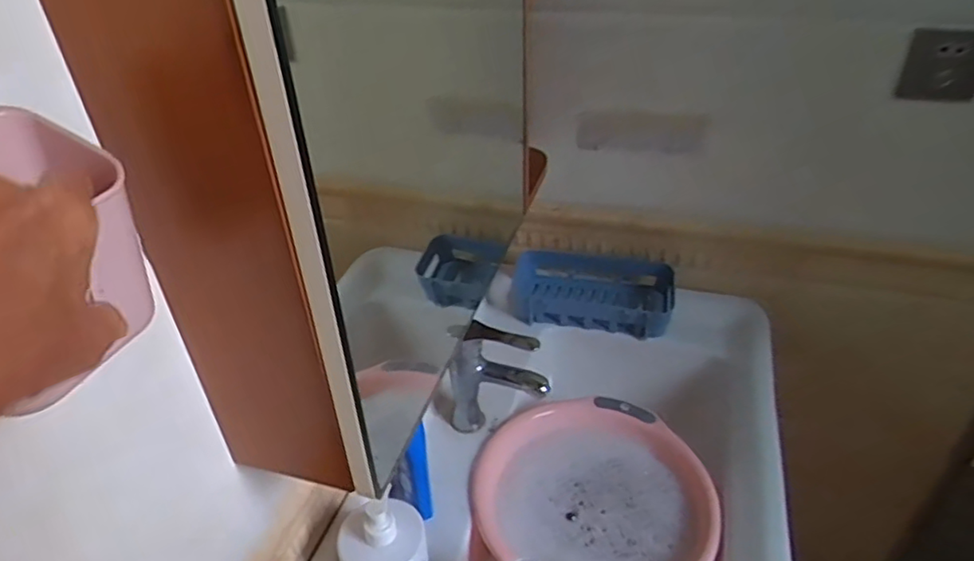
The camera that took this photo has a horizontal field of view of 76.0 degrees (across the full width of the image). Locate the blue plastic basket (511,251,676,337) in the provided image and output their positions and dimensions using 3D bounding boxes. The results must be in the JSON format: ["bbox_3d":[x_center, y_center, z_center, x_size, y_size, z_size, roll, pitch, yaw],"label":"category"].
[{"bbox_3d":[0.189,0.026,1.124,0.280,0.089,0.166,7,36,13],"label":"blue plastic basket"}]

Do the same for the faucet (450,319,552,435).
[{"bbox_3d":[0.015,0.135,0.845,0.135,0.165,0.039,3,35,7],"label":"faucet"}]

